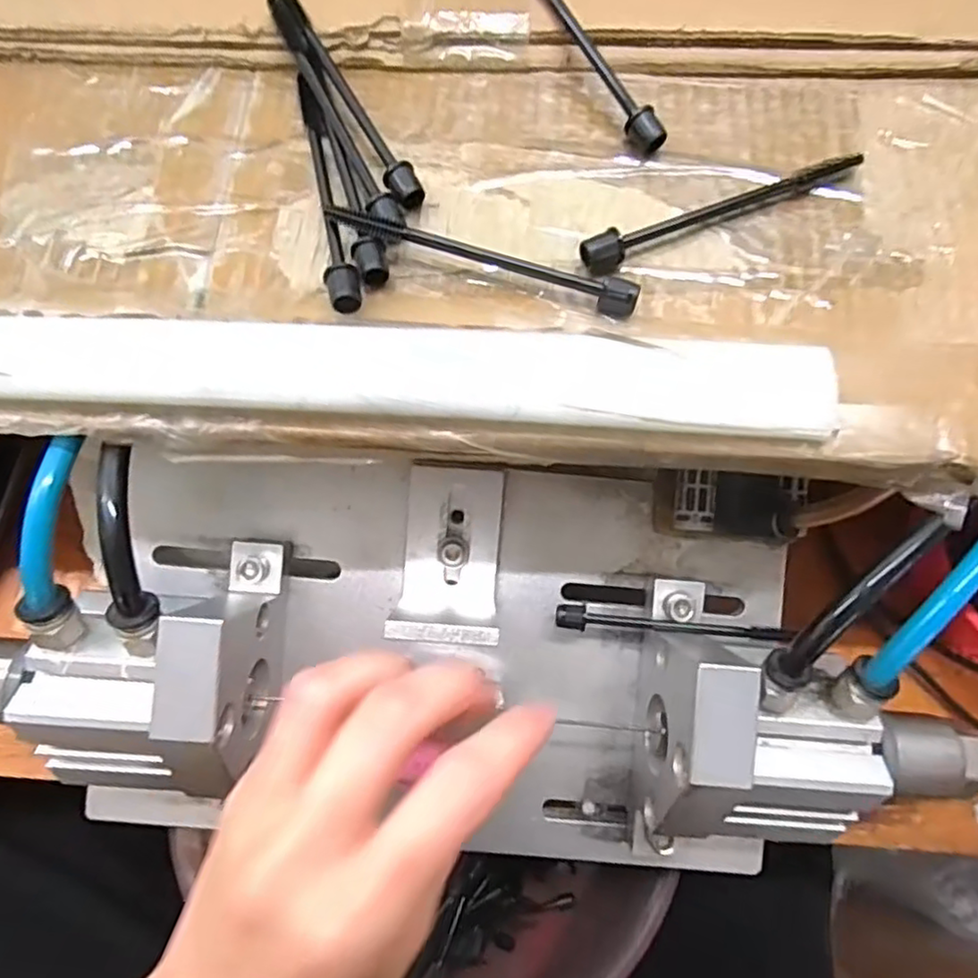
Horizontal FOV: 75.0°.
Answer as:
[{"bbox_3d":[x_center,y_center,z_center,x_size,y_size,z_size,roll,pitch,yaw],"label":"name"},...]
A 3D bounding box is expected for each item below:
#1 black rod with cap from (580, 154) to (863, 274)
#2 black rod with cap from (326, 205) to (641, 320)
[{"bbox_3d":[0.075,-0.091,0.206,0.099,0.008,0.008,-23,71,-10],"label":"black rod with cap"},{"bbox_3d":[-0.002,-0.075,0.200,0.101,0.012,0.012,21,70,6],"label":"black rod with cap"}]

